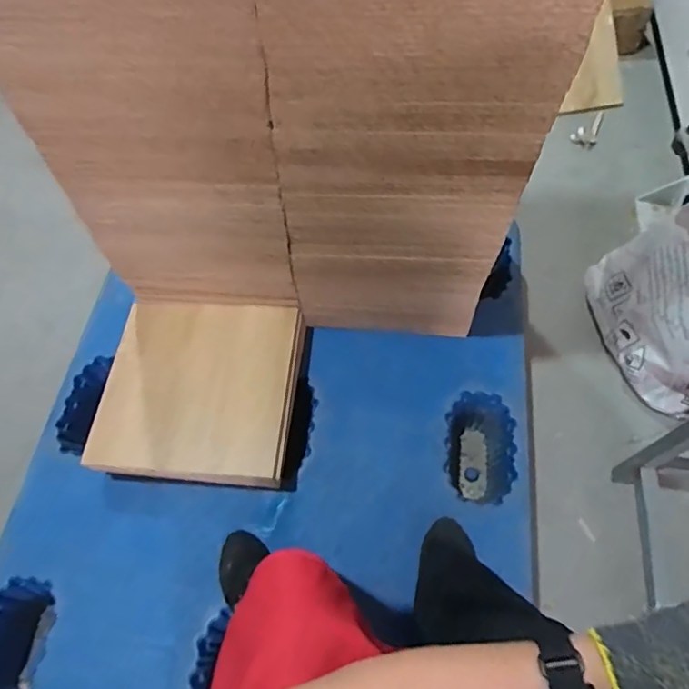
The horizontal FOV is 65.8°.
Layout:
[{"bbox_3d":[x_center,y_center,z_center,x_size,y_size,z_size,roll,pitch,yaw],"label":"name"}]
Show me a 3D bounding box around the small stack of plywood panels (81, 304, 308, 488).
[{"bbox_3d":[-0.288,0.091,1.072,0.365,0.059,0.360,2,58,3],"label":"small stack of plywood panels"}]

